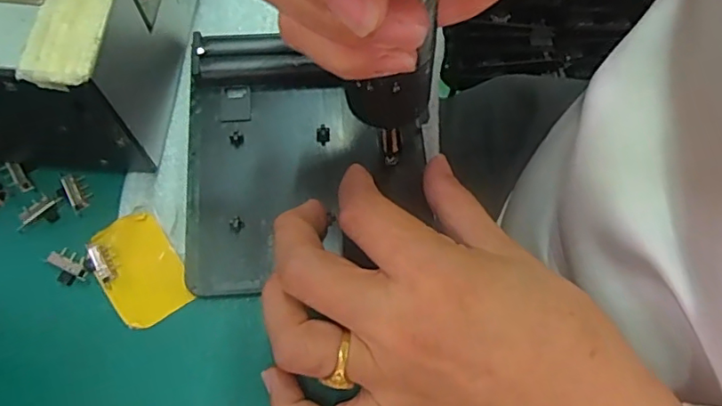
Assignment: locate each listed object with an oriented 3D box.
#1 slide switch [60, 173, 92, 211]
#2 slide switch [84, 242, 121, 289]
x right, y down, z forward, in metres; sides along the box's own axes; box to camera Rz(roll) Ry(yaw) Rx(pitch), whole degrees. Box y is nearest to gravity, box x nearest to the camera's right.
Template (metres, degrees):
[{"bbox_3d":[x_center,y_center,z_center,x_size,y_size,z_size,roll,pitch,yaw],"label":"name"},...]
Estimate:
[{"bbox_3d":[-0.131,-0.007,0.260,0.010,0.006,0.020,-28,71,-12],"label":"slide switch"},{"bbox_3d":[-0.114,0.026,0.246,0.013,0.004,0.022,-33,72,-14],"label":"slide switch"}]

